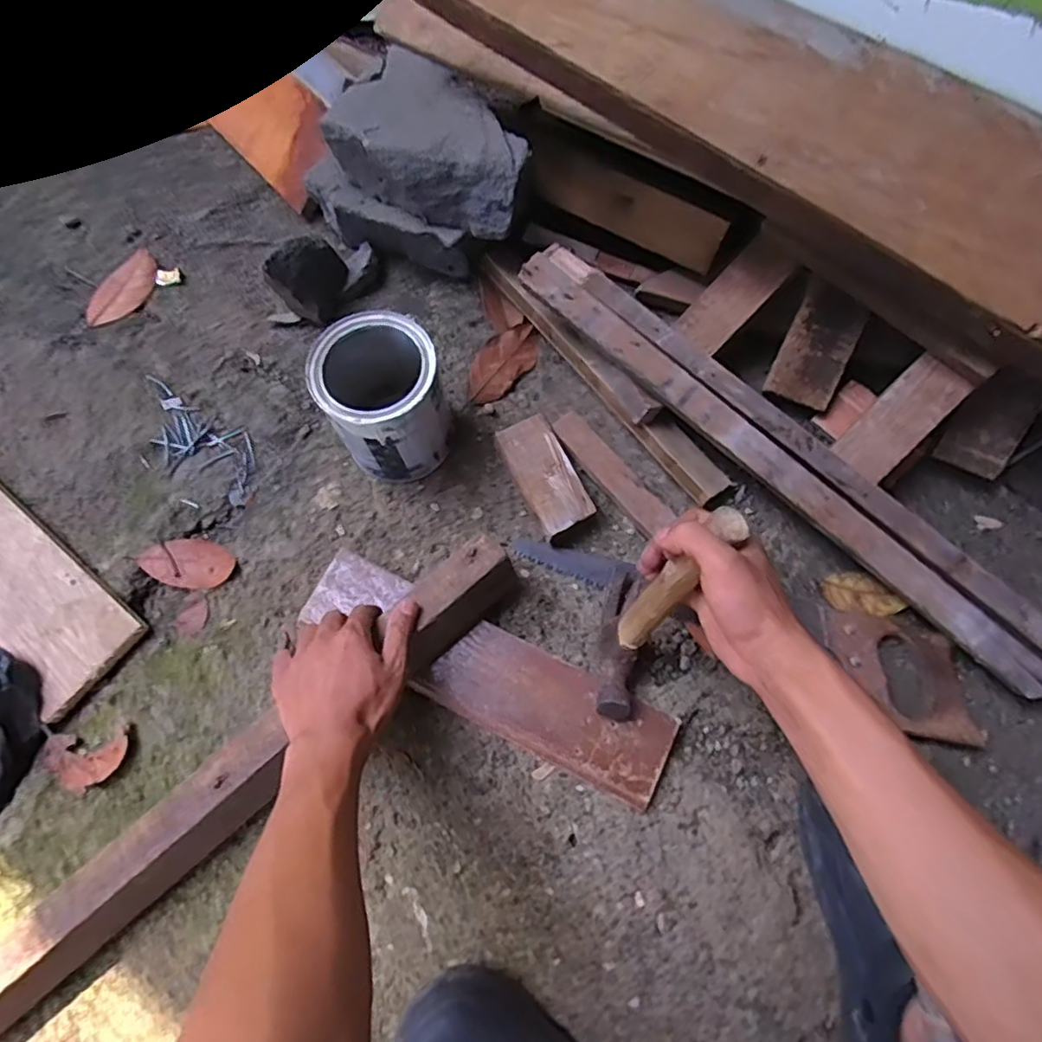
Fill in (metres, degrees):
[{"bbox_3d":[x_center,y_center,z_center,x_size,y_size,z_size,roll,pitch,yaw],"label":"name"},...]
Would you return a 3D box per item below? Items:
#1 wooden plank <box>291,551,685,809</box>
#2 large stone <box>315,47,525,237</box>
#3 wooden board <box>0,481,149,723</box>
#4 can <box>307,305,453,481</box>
[{"bbox_3d":[-0.034,0.137,0.568,0.348,0.018,0.083,26,73,9],"label":"wooden plank"},{"bbox_3d":[-0.078,-0.364,0.617,0.191,0.073,0.122,34,76,9],"label":"large stone"},{"bbox_3d":[-0.515,0.034,0.597,0.345,0.025,0.109,38,76,12],"label":"wooden board"},{"bbox_3d":[-0.124,-0.110,0.587,0.105,0.131,0.113,0,71,0],"label":"can"}]

